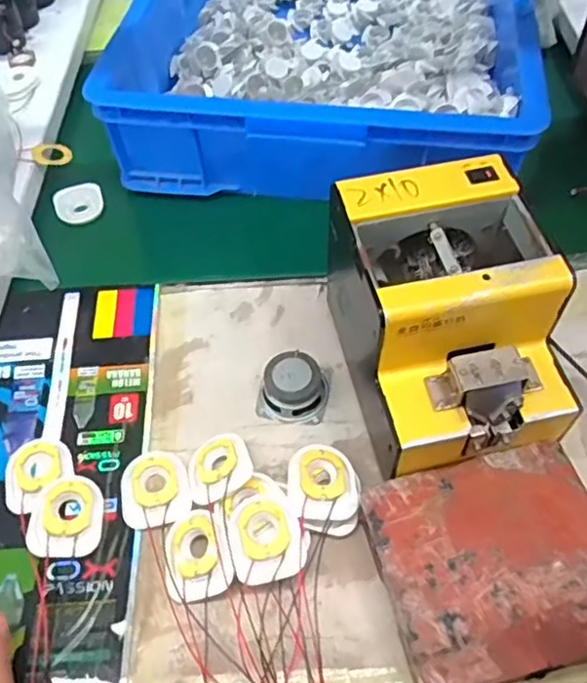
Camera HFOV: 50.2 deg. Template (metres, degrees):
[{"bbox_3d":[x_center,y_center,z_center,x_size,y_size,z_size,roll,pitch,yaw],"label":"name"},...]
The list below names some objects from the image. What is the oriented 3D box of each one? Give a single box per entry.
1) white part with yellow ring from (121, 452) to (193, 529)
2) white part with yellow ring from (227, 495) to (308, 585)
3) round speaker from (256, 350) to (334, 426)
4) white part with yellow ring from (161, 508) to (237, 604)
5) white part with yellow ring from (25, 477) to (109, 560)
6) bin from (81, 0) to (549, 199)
[{"bbox_3d":[-0.102,0.110,0.466,0.048,0.011,0.061,-15,56,-8],"label":"white part with yellow ring"},{"bbox_3d":[-0.018,0.132,0.426,0.049,0.012,0.058,-10,55,-5],"label":"white part with yellow ring"},{"bbox_3d":[0.002,0.036,0.503,0.052,0.028,0.053,11,56,10],"label":"round speaker"},{"bbox_3d":[-0.066,0.145,0.427,0.046,0.011,0.062,-28,60,8],"label":"white part with yellow ring"},{"bbox_3d":[-0.162,0.126,0.447,0.050,0.011,0.054,-1,55,1],"label":"white part with yellow ring"},{"bbox_3d":[0.061,-0.412,0.752,0.411,0.114,0.604,8,56,7],"label":"bin"}]

